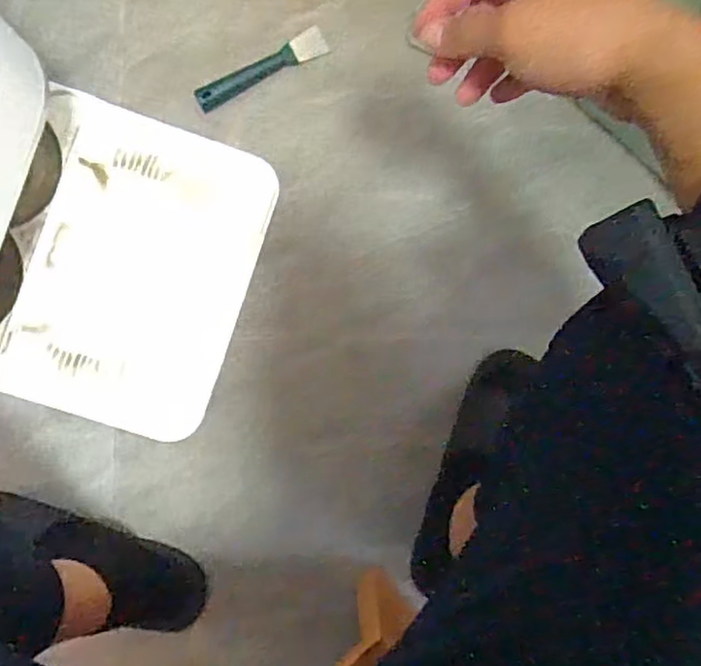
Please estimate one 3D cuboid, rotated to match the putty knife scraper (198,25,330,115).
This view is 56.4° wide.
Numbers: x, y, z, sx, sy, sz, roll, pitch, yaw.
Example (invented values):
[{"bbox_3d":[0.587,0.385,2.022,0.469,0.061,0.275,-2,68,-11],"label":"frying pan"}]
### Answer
[{"bbox_3d":[-0.103,-0.306,0.751,0.162,0.010,0.033,-27,92,-4],"label":"putty knife scraper"}]

